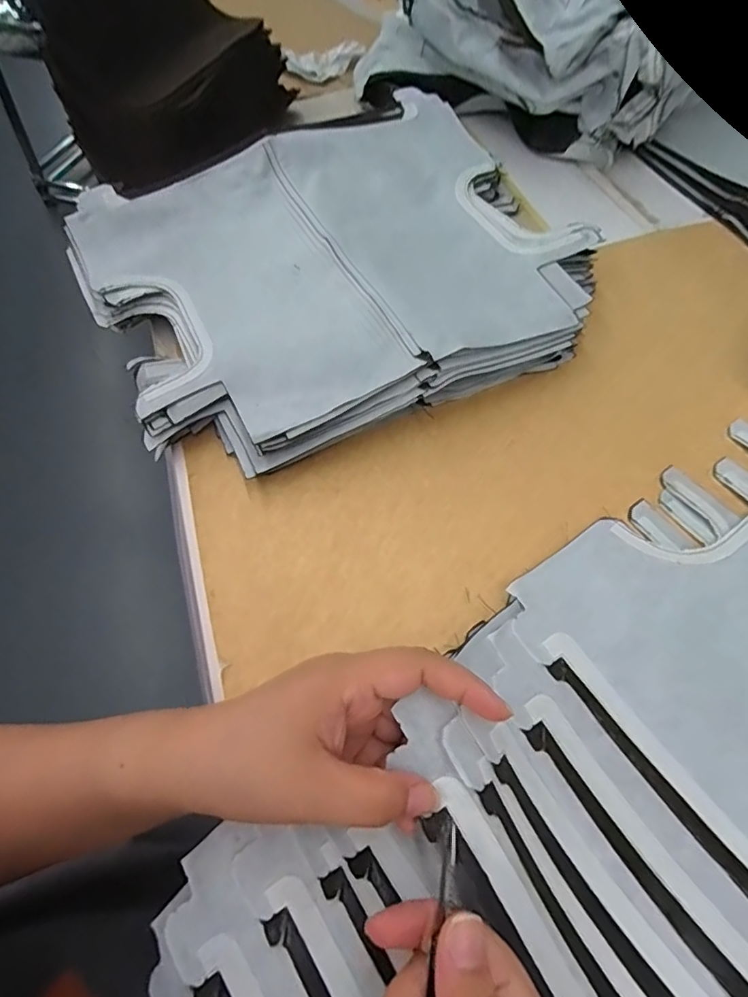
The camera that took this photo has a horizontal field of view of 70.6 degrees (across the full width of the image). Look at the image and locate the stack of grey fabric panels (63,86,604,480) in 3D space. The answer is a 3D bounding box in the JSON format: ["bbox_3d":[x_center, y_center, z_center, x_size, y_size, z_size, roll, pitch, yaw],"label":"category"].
[{"bbox_3d":[-0.030,-0.182,0.426,0.366,0.062,0.301,-24,62,-13],"label":"stack of grey fabric panels"}]

